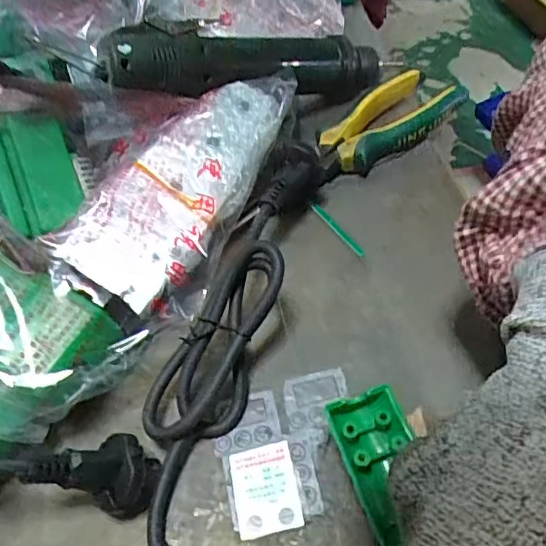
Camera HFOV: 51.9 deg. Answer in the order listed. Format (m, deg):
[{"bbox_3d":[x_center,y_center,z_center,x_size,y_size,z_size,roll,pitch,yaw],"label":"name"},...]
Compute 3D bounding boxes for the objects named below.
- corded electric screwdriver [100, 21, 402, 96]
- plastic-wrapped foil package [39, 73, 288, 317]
[{"bbox_3d":[-0.003,-0.144,0.389,0.226,0.044,0.041,-9,49,-26],"label":"corded electric screwdriver"},{"bbox_3d":[-0.050,-0.060,0.332,0.066,0.033,0.179,19,57,18],"label":"plastic-wrapped foil package"}]

